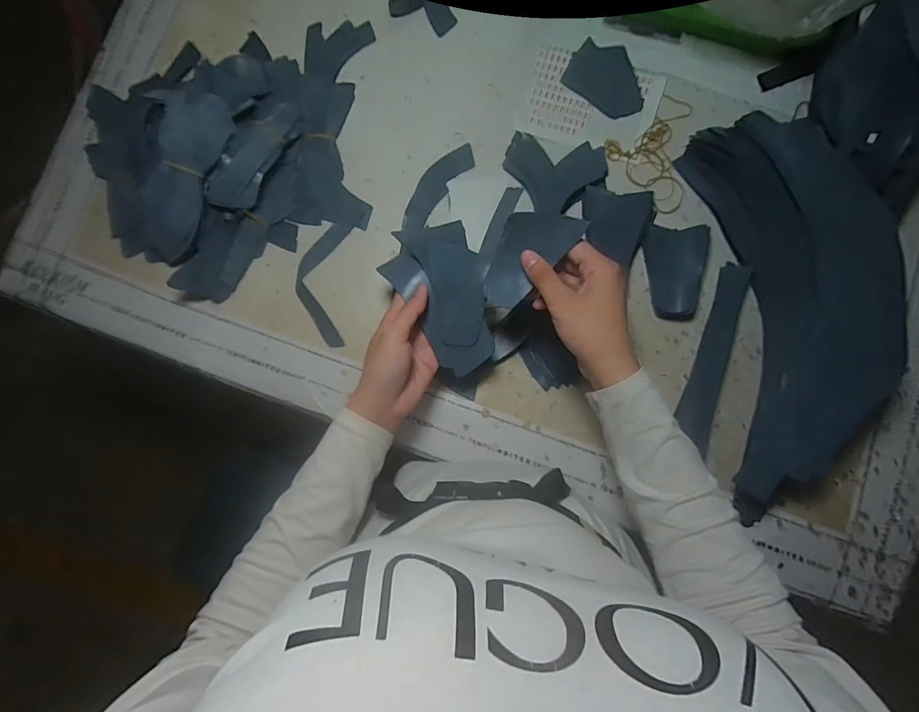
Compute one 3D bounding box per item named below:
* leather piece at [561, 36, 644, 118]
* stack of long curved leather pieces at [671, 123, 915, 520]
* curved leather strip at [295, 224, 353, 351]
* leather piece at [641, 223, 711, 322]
[{"bbox_3d":[0.167,-0.309,0.494,0.094,0.004,0.068,43,86,6],"label":"leather piece"},{"bbox_3d":[0.325,-0.050,0.421,0.135,0.074,0.374,-4,83,1],"label":"stack of long curved leather pieces"},{"bbox_3d":[-0.148,-0.079,0.479,0.053,0.008,0.134,3,83,2],"label":"curved leather strip"},{"bbox_3d":[0.221,-0.087,0.458,0.056,0.023,0.094,7,84,2],"label":"leather piece"}]

